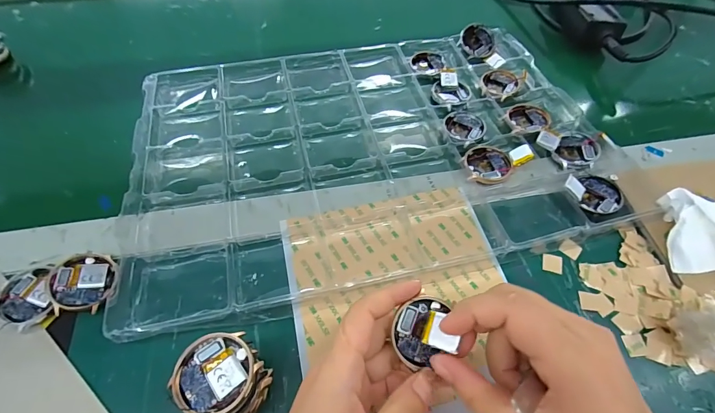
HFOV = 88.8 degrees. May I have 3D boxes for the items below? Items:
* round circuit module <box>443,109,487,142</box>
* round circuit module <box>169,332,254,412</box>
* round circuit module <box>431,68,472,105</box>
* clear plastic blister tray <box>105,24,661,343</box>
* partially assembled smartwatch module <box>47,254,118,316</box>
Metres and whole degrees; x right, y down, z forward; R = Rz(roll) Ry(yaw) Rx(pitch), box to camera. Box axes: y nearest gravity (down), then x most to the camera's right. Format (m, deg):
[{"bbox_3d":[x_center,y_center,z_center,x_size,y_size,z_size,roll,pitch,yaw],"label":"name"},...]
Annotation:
[{"bbox_3d":[0.114,-0.086,0.387,0.043,0.006,0.042,2,56,1],"label":"round circuit module"},{"bbox_3d":[-0.082,0.096,0.210,0.043,0.007,0.043,1,57,-1],"label":"round circuit module"},{"bbox_3d":[0.105,-0.136,0.417,0.044,0.011,0.047,0,56,0],"label":"round circuit module"},{"bbox_3d":[0.011,-0.067,0.365,0.438,0.021,0.297,-11,57,-8],"label":"clear plastic blister tray"},{"bbox_3d":[-0.205,0.055,0.272,0.043,0.010,0.050,-28,61,-18],"label":"partially assembled smartwatch module"}]

